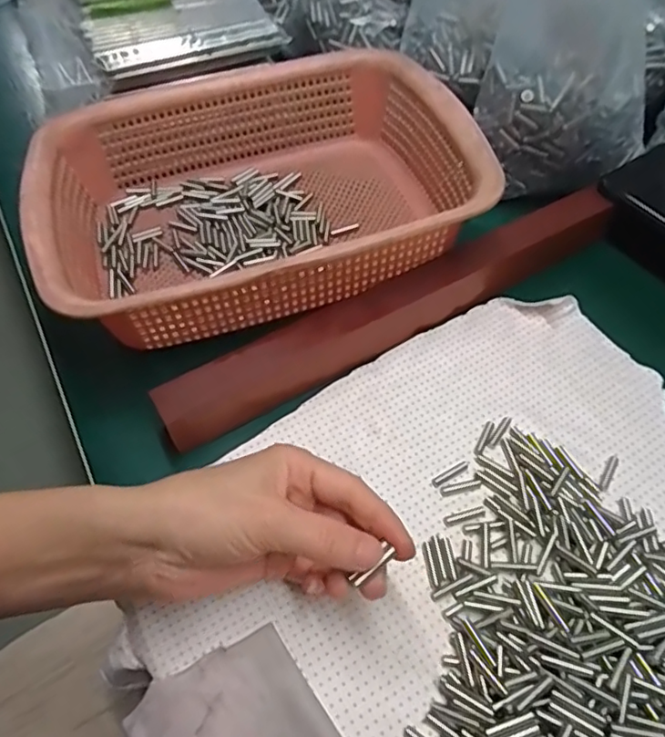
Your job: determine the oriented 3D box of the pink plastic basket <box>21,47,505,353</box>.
[{"bbox_3d":[-0.055,-0.126,0.419,0.288,0.080,0.220,-18,56,-10],"label":"pink plastic basket"}]

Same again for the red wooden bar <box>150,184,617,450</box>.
[{"bbox_3d":[0.049,-0.041,0.385,0.338,0.041,0.028,-27,58,-16],"label":"red wooden bar"}]

